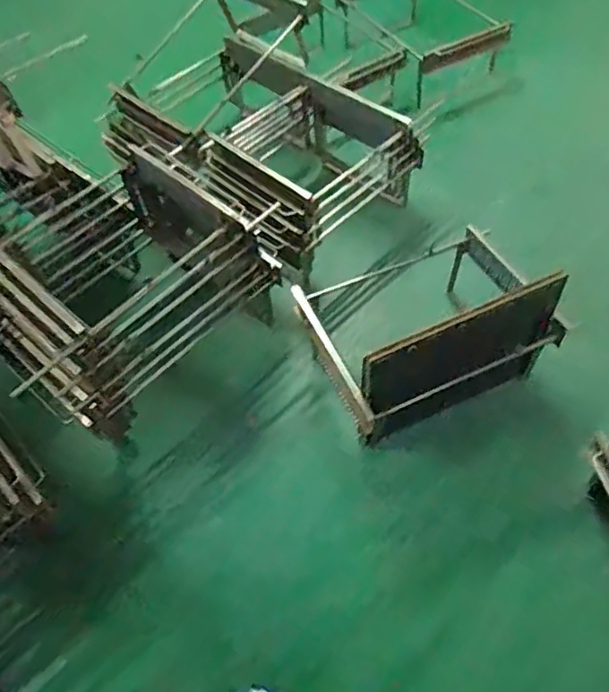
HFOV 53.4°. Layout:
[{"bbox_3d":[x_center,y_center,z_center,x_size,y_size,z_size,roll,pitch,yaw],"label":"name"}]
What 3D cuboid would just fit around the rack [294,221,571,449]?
[{"bbox_3d":[0.319,-0.073,1.633,0.584,0.349,0.449,-24,56,-12],"label":"rack"}]

